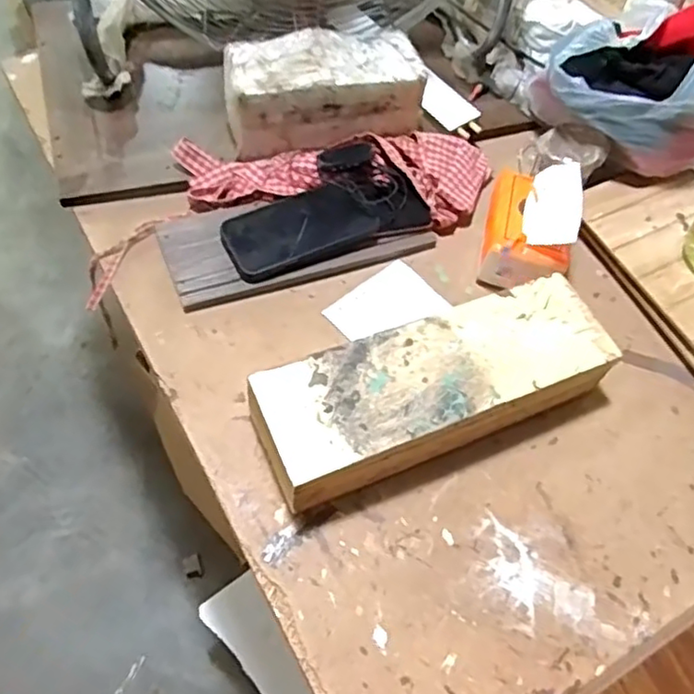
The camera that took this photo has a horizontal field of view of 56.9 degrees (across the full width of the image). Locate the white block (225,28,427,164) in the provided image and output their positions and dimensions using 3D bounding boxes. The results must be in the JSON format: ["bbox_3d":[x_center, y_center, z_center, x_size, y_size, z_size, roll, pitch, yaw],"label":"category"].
[{"bbox_3d":[-0.030,-0.305,0.766,0.225,0.092,0.114,-13,57,-9],"label":"white block"}]

